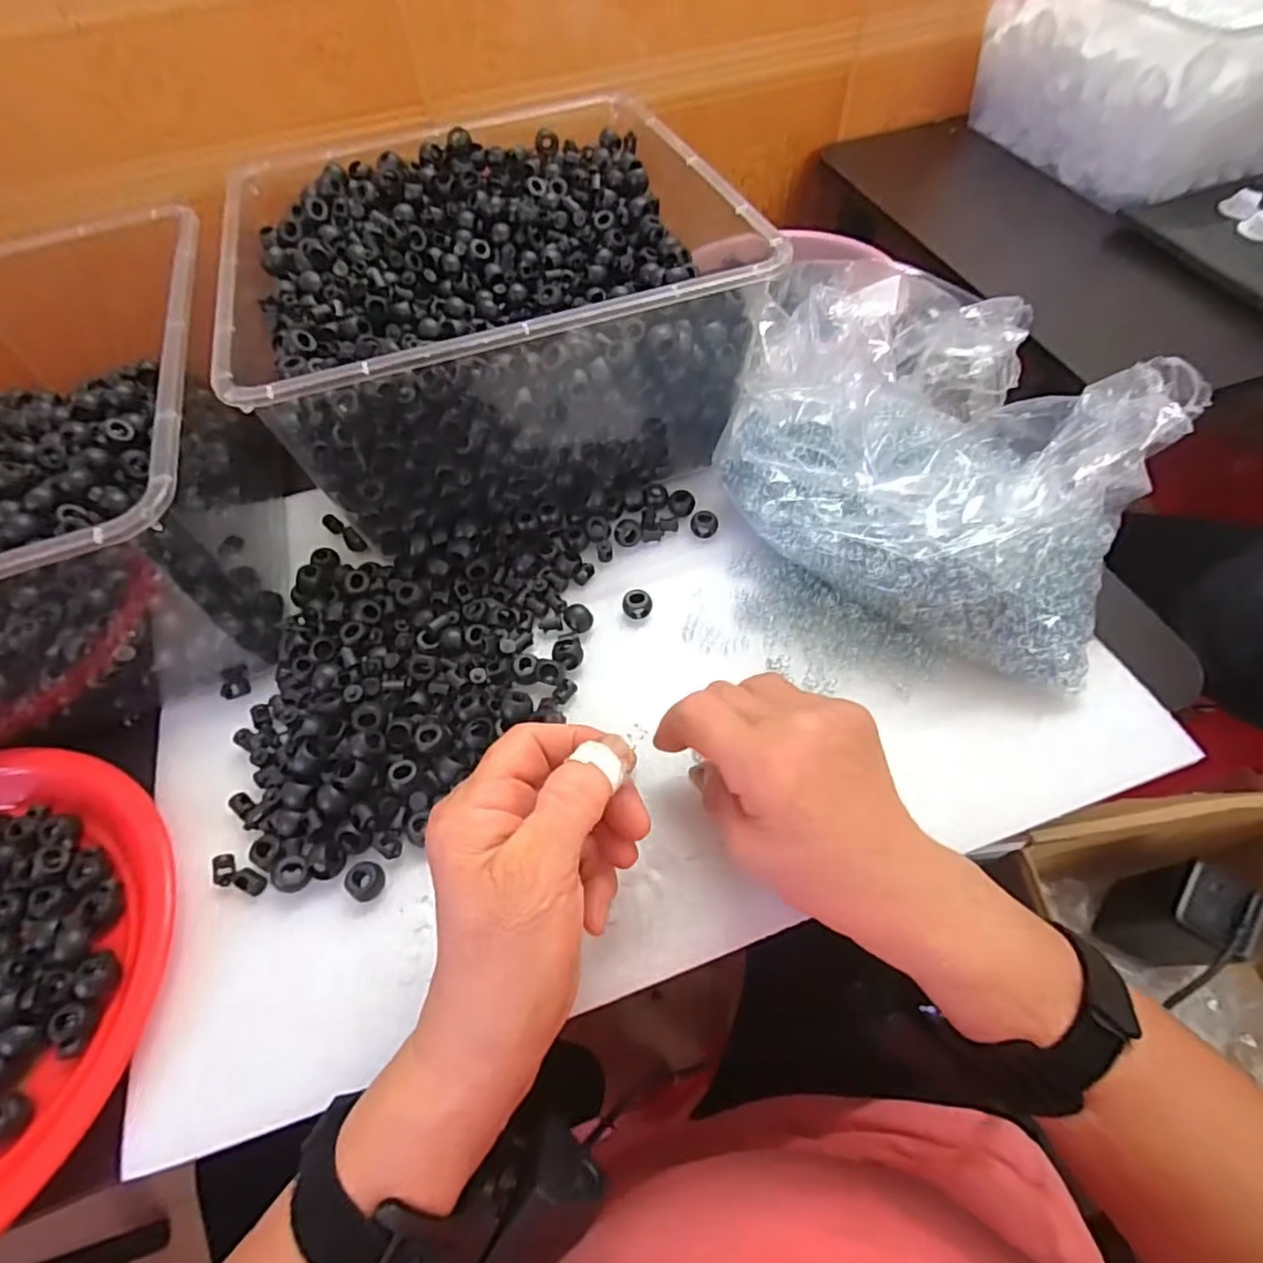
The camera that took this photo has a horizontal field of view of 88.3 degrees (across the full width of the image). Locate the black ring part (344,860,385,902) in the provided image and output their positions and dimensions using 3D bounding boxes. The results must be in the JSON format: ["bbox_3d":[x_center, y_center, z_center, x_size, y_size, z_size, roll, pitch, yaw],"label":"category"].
[{"bbox_3d":[-0.128,0.120,0.314,0.016,0.010,0.018,26,63,18],"label":"black ring part"}]

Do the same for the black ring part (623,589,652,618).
[{"bbox_3d":[0.004,-0.017,0.392,0.017,0.011,0.015,-2,58,2],"label":"black ring part"}]

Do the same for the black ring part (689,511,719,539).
[{"bbox_3d":[0.047,-0.071,0.423,0.017,0.009,0.017,-1,58,2],"label":"black ring part"}]

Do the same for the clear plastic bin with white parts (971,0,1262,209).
[{"bbox_3d":[0.535,-0.576,0.639,0.281,0.124,0.294,-15,58,-6],"label":"clear plastic bin with white parts"}]

